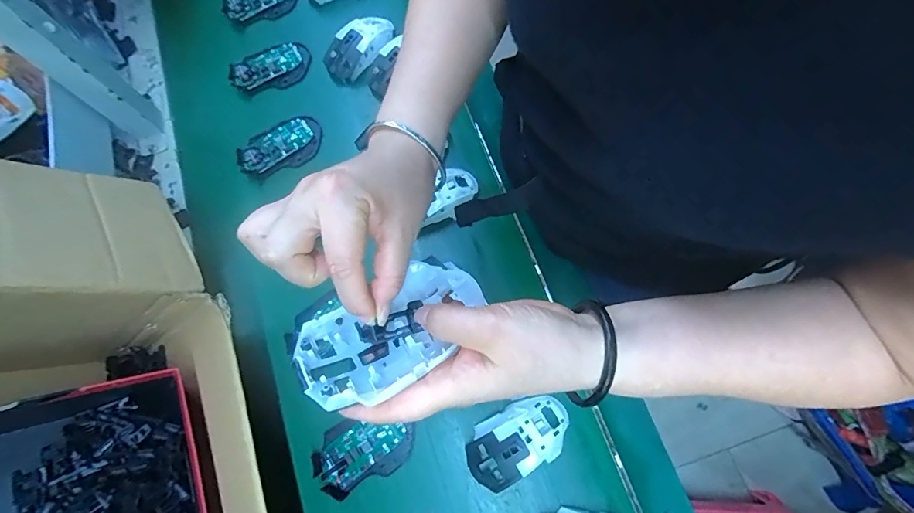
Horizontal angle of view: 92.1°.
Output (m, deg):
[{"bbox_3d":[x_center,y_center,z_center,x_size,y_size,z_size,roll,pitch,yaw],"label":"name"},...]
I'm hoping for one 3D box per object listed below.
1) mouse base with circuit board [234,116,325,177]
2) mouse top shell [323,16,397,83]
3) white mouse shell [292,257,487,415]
[{"bbox_3d":[-0.242,-0.151,0.602,0.117,0.018,0.077,-33,74,-8],"label":"mouse base with circuit board"},{"bbox_3d":[-0.140,-0.303,0.634,0.114,0.042,0.062,-40,74,-9],"label":"mouse top shell"},{"bbox_3d":[-0.039,0.046,0.271,0.114,0.034,0.063,-36,74,-17],"label":"white mouse shell"}]

